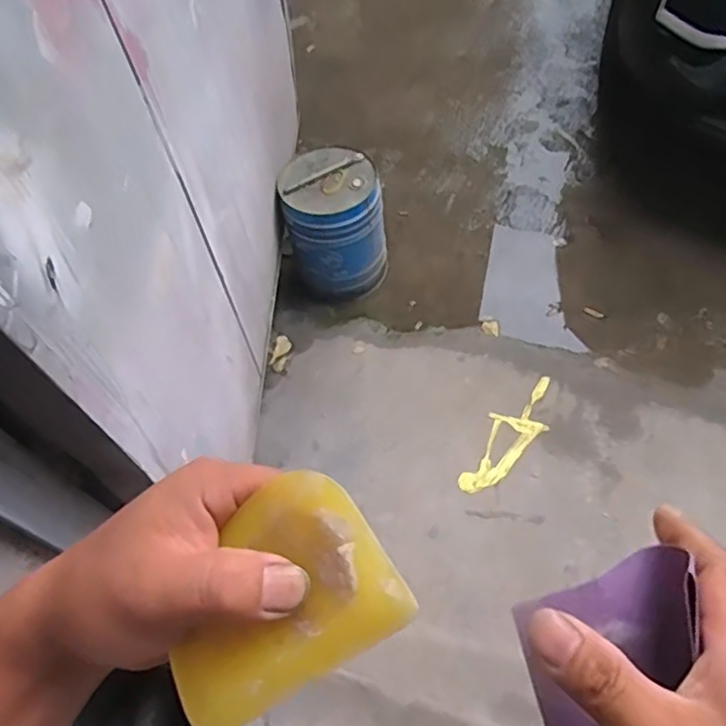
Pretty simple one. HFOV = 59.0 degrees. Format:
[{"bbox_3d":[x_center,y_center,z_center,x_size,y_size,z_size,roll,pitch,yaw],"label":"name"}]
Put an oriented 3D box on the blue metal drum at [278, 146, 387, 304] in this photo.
[{"bbox_3d":[-0.073,-0.353,1.783,0.268,0.356,0.239,-6,58,3],"label":"blue metal drum"}]

